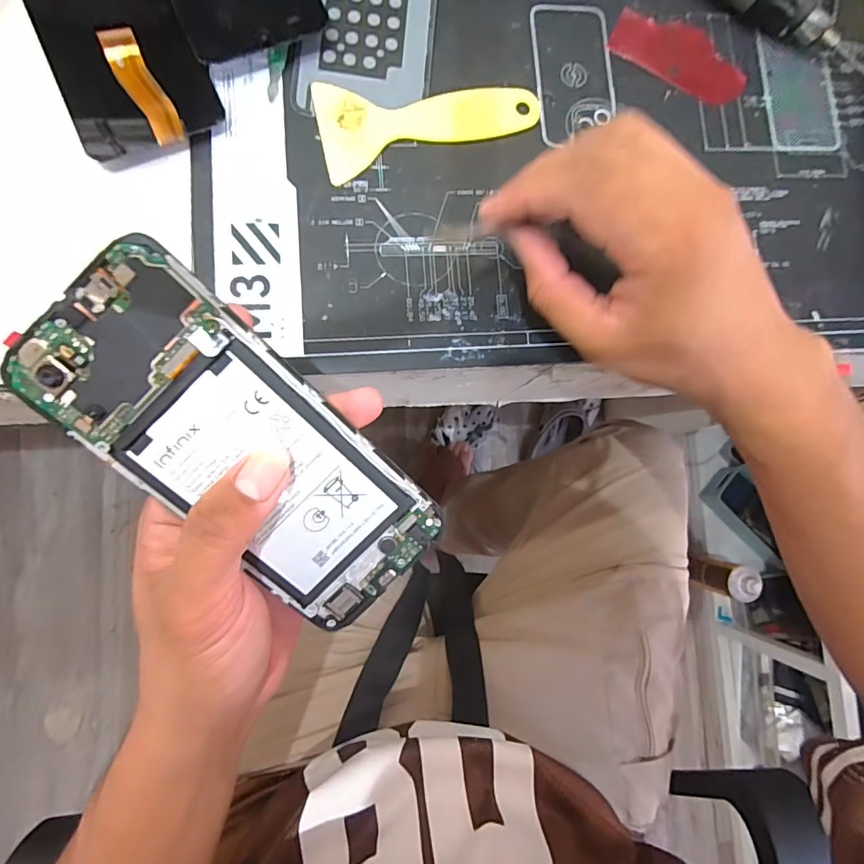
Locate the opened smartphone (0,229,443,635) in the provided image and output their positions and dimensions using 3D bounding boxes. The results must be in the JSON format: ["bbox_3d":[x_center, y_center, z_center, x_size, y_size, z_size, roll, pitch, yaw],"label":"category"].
[{"bbox_3d":[-0.071,0.009,0.187,0.071,0.005,0.160,-44,106,4],"label":"opened smartphone"}]

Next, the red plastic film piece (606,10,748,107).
[{"bbox_3d":[0.150,-0.227,0.290,0.083,0.004,0.041,31,82,-4],"label":"red plastic film piece"}]

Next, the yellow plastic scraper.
[{"bbox_3d":[0.000,-0.172,0.268,0.122,0.004,0.052,-11,87,-8],"label":"yellow plastic scraper"}]

